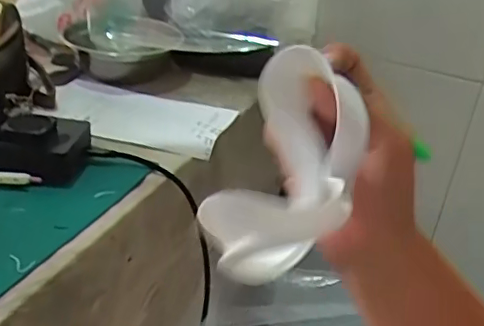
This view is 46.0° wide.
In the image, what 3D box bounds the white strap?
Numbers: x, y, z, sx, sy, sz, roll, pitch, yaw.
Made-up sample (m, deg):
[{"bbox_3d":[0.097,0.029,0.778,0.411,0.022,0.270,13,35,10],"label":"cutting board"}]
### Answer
[{"bbox_3d":[0.022,0.000,0.270,0.061,0.044,0.113,13,52,11],"label":"white strap"}]

